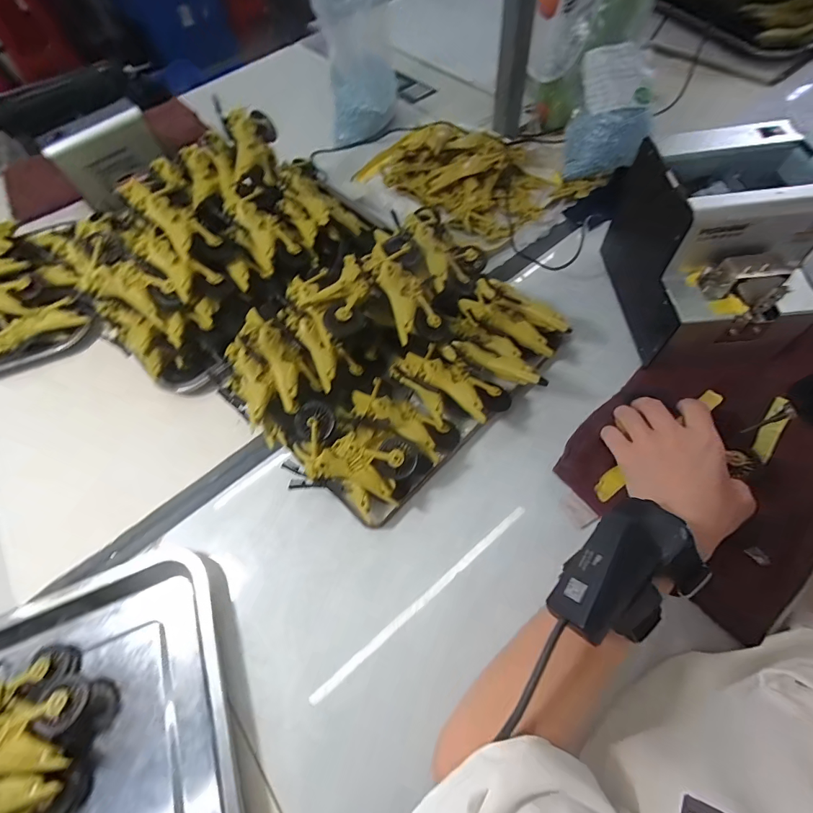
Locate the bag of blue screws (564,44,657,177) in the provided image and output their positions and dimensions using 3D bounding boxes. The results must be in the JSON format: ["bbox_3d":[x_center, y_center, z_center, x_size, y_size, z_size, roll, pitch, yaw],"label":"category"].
[{"bbox_3d":[0.285,-0.402,0.556,0.104,0.116,0.092,3,63,4],"label":"bag of blue screws"}]

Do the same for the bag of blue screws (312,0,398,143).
[{"bbox_3d":[-0.069,-0.508,0.590,0.109,0.200,0.050,-14,62,-2],"label":"bag of blue screws"}]

